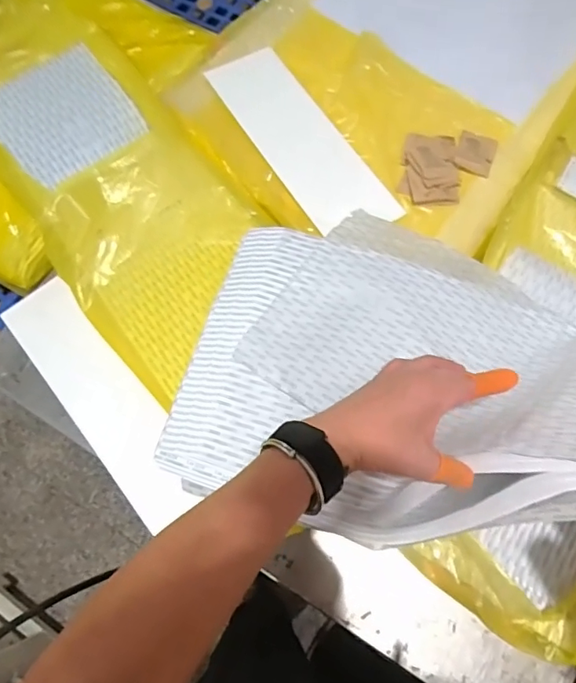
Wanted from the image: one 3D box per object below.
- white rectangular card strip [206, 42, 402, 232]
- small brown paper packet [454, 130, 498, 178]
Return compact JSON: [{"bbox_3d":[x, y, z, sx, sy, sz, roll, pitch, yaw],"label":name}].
[{"bbox_3d":[0.013,-0.271,0.689,0.107,0.006,0.317,-31,75,-11],"label":"white rectangular card strip"},{"bbox_3d":[0.250,-0.251,0.691,0.050,0.004,0.064,20,73,5],"label":"small brown paper packet"}]

